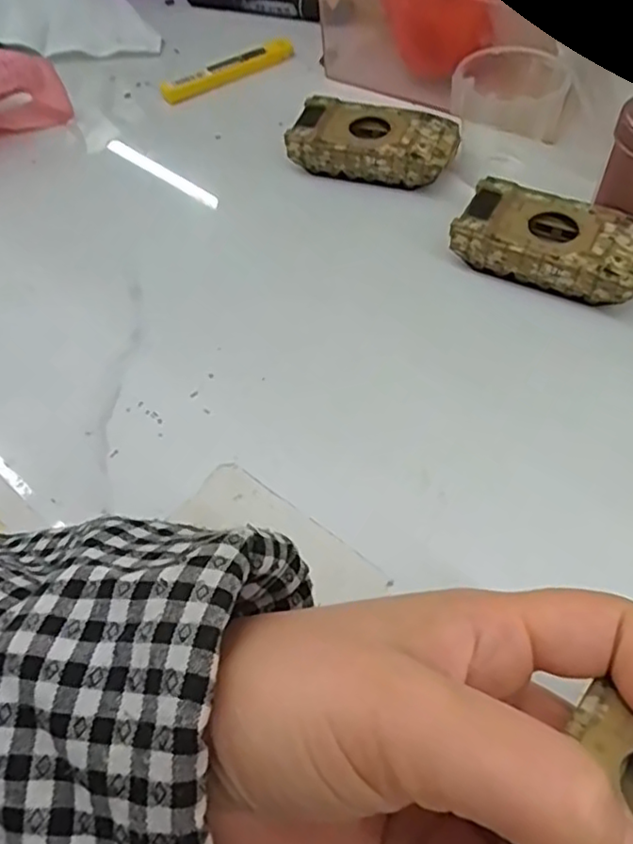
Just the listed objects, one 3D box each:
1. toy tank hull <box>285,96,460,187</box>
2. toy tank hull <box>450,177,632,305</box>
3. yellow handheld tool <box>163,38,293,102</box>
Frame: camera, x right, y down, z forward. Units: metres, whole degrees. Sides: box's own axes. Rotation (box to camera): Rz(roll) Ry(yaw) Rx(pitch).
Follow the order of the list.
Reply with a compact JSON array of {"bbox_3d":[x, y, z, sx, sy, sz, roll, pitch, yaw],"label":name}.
[{"bbox_3d":[0.035,-0.166,0.386,0.094,0.025,0.048,14,58,13],"label":"toy tank hull"},{"bbox_3d":[0.121,-0.089,0.328,0.094,0.026,0.050,22,60,18],"label":"toy tank hull"},{"bbox_3d":[-0.061,-0.253,0.459,0.107,0.011,0.019,-32,60,-17],"label":"yellow handheld tool"}]

